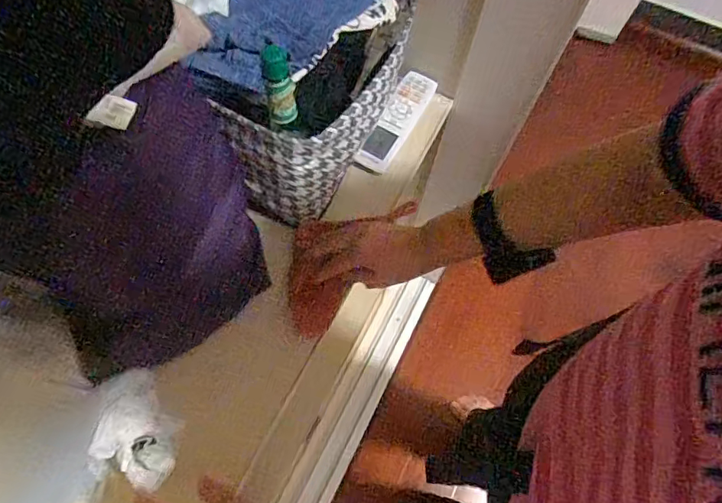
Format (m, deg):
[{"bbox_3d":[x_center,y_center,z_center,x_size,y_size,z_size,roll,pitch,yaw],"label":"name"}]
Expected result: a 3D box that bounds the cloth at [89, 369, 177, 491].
[{"bbox_3d":[-0.216,0.170,0.481,0.069,0.055,0.107,5,67,0],"label":"cloth"}]

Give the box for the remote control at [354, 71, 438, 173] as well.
[{"bbox_3d":[0.052,-0.183,0.680,0.047,0.021,0.165,28,69,9],"label":"remote control"}]

